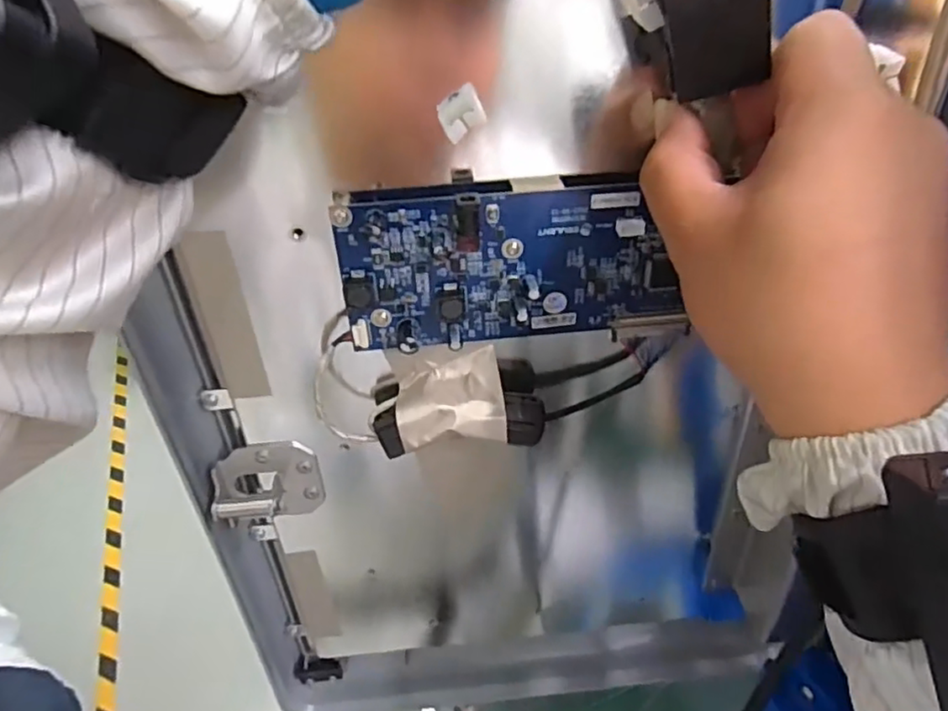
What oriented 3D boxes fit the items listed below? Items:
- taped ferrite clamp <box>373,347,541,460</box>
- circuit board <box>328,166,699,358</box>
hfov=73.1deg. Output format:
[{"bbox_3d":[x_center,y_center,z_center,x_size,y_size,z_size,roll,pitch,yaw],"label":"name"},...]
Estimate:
[{"bbox_3d":[-0.007,0.025,0.308,0.076,0.034,0.043,-11,73,4],"label":"taped ferrite clamp"},{"bbox_3d":[0.017,-0.037,0.265,0.140,0.071,0.021,-1,33,1],"label":"circuit board"}]

